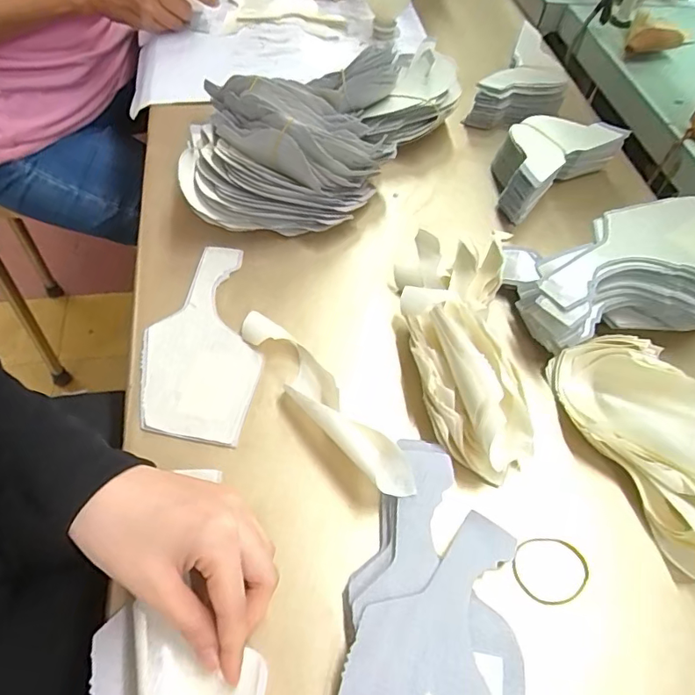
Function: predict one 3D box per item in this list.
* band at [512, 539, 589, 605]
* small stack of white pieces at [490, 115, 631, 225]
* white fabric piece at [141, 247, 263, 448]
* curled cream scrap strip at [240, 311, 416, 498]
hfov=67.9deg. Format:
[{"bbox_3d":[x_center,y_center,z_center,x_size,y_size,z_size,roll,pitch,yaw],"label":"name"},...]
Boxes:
[{"bbox_3d":[0.127,0.140,0.324,0.049,0.004,0.039,-1,57,-5],"label":"band"},{"bbox_3d":[0.198,-0.195,0.532,0.148,0.056,0.087,-32,63,-24],"label":"small stack of white pieces"},{"bbox_3d":[-0.115,-0.008,0.403,0.082,0.004,0.179,-5,56,-10],"label":"white fabric piece"},{"bbox_3d":[-0.019,0.034,0.366,0.032,0.027,0.179,-31,63,-23],"label":"curled cream scrap strip"}]

